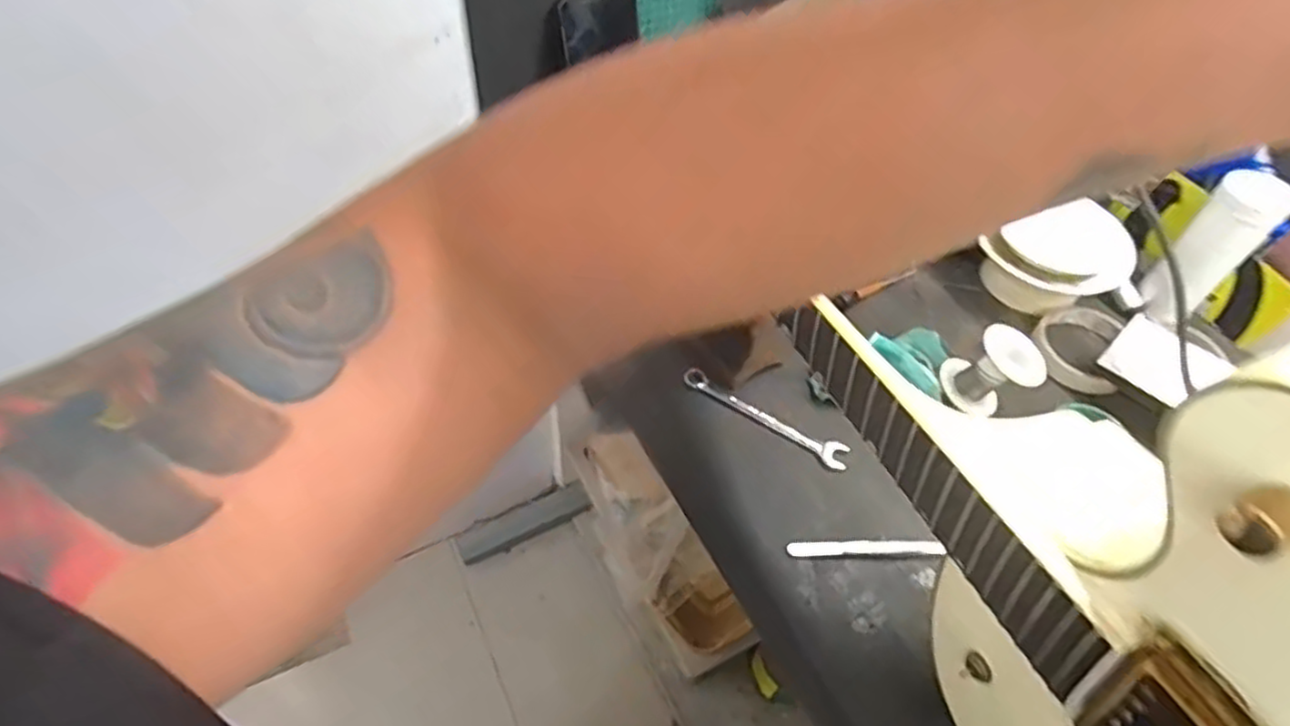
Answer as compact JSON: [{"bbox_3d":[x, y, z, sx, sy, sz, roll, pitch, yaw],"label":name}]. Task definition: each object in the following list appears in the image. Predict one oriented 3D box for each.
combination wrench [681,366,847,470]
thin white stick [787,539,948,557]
[{"bbox_3d":[0.095,0.042,0.561,0.139,0.012,0.023,29,55,19],"label":"combination wrench"},{"bbox_3d":[0.157,0.131,0.503,0.112,0.006,0.012,0,51,-3],"label":"thin white stick"}]

